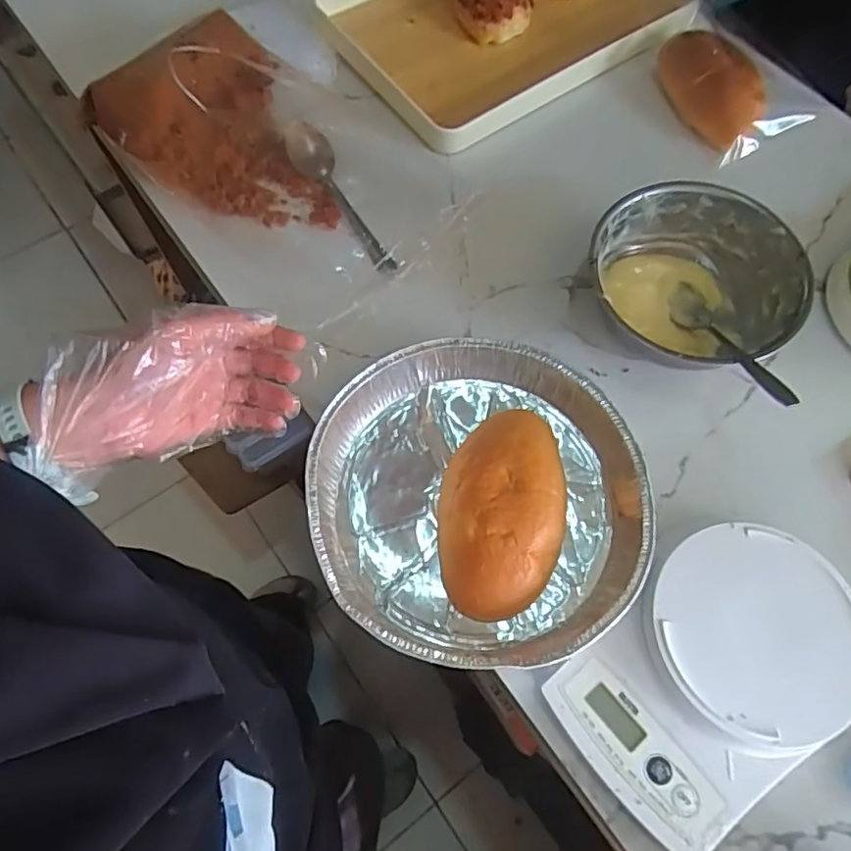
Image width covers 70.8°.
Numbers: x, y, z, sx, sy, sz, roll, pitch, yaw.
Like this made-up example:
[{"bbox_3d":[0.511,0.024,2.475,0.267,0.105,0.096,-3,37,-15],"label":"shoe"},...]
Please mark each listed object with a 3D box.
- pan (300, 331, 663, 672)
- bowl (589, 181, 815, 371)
[{"bbox_3d":[0.035,0.046,0.407,0.213,0.043,0.214,0,66,0],"label":"pan"},{"bbox_3d":[0.206,-0.112,0.470,0.156,0.059,0.140,20,67,9],"label":"bowl"}]

